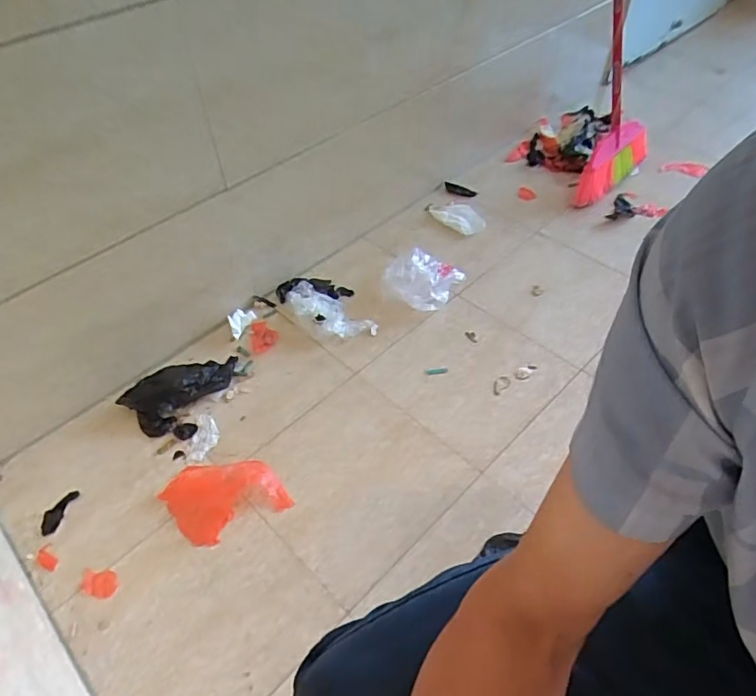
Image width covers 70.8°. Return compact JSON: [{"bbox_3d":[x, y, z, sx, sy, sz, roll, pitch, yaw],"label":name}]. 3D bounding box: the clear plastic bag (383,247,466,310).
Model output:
[{"bbox_3d":[0.092,-0.150,1.125,0.136,0.056,0.144,-37,58,-25],"label":"clear plastic bag"}]

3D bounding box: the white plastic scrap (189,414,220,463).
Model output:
[{"bbox_3d":[-0.300,0.154,0.925,0.049,0.006,0.096,-4,50,-1],"label":"white plastic scrap"}]

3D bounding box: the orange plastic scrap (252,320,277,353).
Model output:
[{"bbox_3d":[-0.228,-0.024,1.068,0.051,0.009,0.077,-9,50,-5],"label":"orange plastic scrap"}]

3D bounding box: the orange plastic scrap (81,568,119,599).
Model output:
[{"bbox_3d":[-0.403,0.339,0.767,0.059,0.004,0.036,6,50,7],"label":"orange plastic scrap"}]

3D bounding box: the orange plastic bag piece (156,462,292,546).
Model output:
[{"bbox_3d":[-0.241,0.230,0.840,0.170,0.031,0.121,-23,53,-16],"label":"orange plastic bag piece"}]

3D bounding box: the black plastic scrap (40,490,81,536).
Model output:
[{"bbox_3d":[-0.514,0.262,0.852,0.032,0.008,0.075,8,51,9],"label":"black plastic scrap"}]

